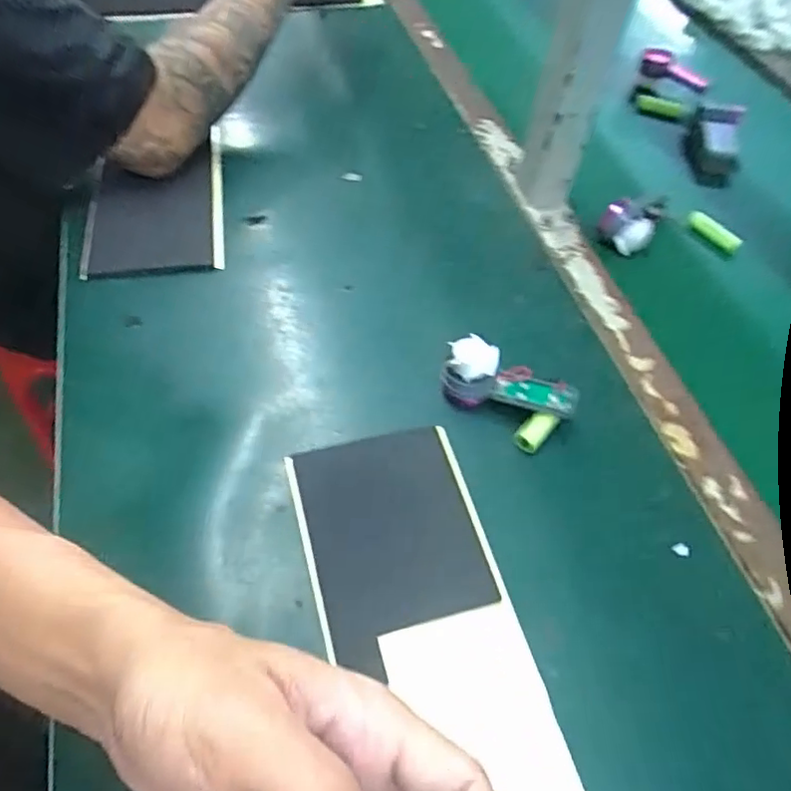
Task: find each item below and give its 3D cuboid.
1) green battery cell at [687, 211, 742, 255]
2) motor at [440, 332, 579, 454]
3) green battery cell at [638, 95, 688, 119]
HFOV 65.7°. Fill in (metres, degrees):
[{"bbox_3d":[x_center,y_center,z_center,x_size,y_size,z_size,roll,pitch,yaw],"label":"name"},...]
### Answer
[{"bbox_3d":[0.294,-0.151,0.563,0.051,0.018,0.018,39,60,5],"label":"green battery cell"},{"bbox_3d":[0.075,-0.002,0.420,0.089,0.034,0.046,28,58,14],"label":"motor"},{"bbox_3d":[0.295,-0.319,0.677,0.053,0.011,0.013,24,57,12],"label":"green battery cell"}]

